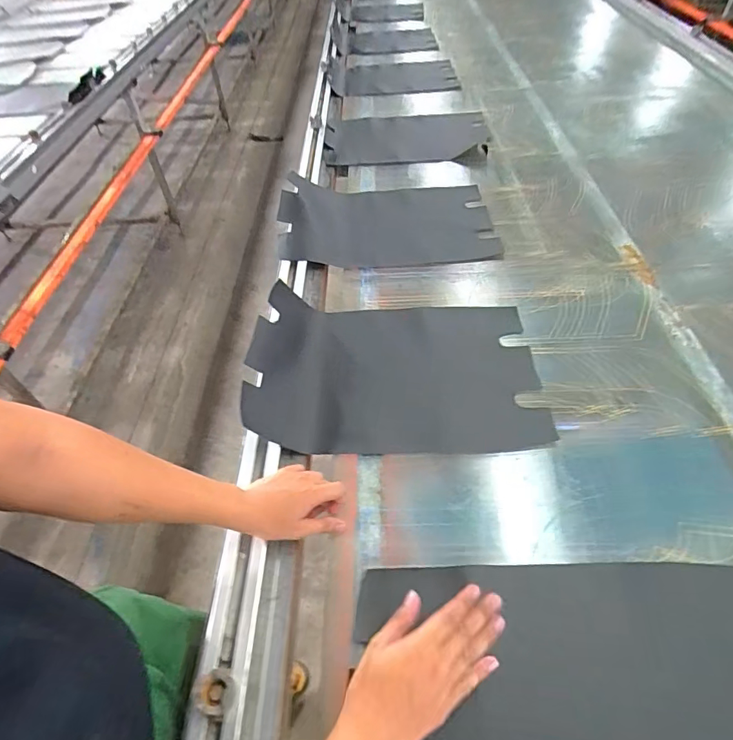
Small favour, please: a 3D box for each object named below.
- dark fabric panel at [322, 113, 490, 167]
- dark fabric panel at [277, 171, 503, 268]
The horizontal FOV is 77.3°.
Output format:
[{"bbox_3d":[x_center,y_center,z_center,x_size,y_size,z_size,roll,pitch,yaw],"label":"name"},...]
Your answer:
[{"bbox_3d":[0.114,-0.696,1.392,0.484,0.040,0.368,2,49,5],"label":"dark fabric panel"},{"bbox_3d":[0.041,-0.348,1.072,0.482,0.048,0.309,-3,50,3],"label":"dark fabric panel"}]

